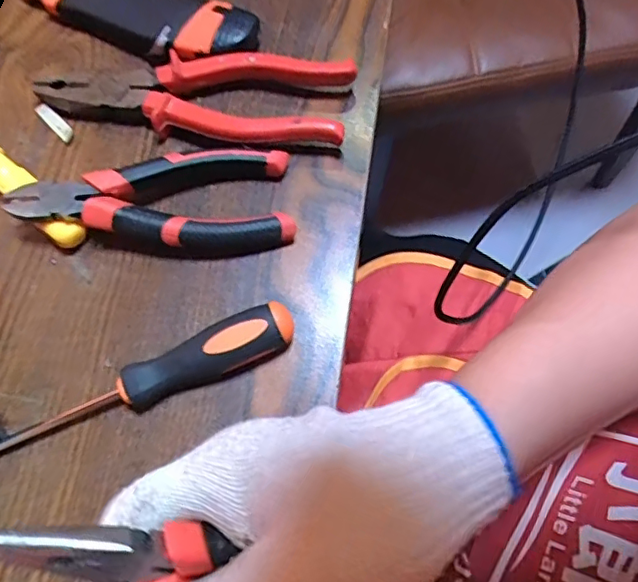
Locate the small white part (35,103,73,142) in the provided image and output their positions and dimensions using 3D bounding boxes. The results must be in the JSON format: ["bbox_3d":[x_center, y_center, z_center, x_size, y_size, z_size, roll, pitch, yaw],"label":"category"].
[{"bbox_3d":[-0.169,-0.108,0.365,0.031,0.004,0.009,43,77,12],"label":"small white part"}]

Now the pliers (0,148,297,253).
[{"bbox_3d":[-0.092,-0.048,0.329,0.150,0.028,0.057,-6,73,-2],"label":"pliers"}]

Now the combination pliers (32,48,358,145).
[{"bbox_3d":[-0.076,-0.125,0.349,0.186,0.029,0.063,7,73,2],"label":"combination pliers"}]

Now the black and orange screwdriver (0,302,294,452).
[{"bbox_3d":[-0.096,0.046,0.301,0.171,0.028,0.031,-22,74,-7],"label":"black and orange screwdriver"}]

